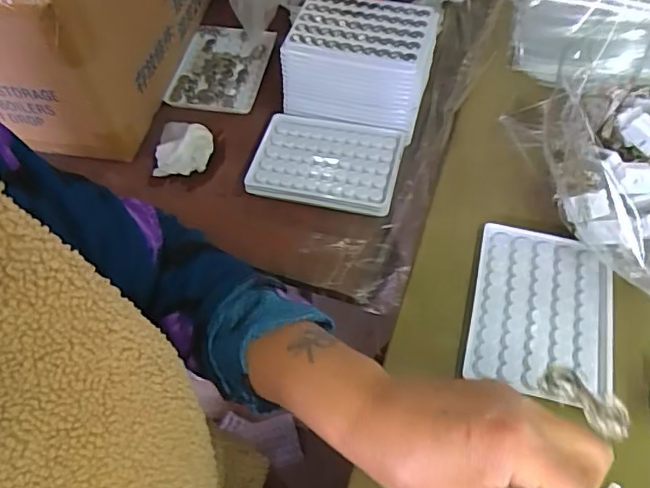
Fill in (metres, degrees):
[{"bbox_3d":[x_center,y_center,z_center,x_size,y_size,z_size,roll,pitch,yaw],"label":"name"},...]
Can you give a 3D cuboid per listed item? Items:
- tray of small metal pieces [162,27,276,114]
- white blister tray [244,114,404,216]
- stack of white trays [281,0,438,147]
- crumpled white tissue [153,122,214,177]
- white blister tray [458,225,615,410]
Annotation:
[{"bbox_3d":[-0.110,-0.190,0.607,0.090,0.008,0.119,8,57,7],"label":"tray of small metal pieces"},{"bbox_3d":[0.001,-0.073,0.526,0.131,0.022,0.095,11,58,9],"label":"white blister tray"},{"bbox_3d":[0.033,-0.170,0.533,0.129,0.072,0.096,15,58,11],"label":"stack of white trays"},{"bbox_3d":[-0.132,-0.091,0.538,0.053,0.026,0.059,1,57,2],"label":"crumpled white tissue"},{"bbox_3d":[0.152,0.043,0.396,0.093,0.015,0.123,12,58,9],"label":"white blister tray"}]

